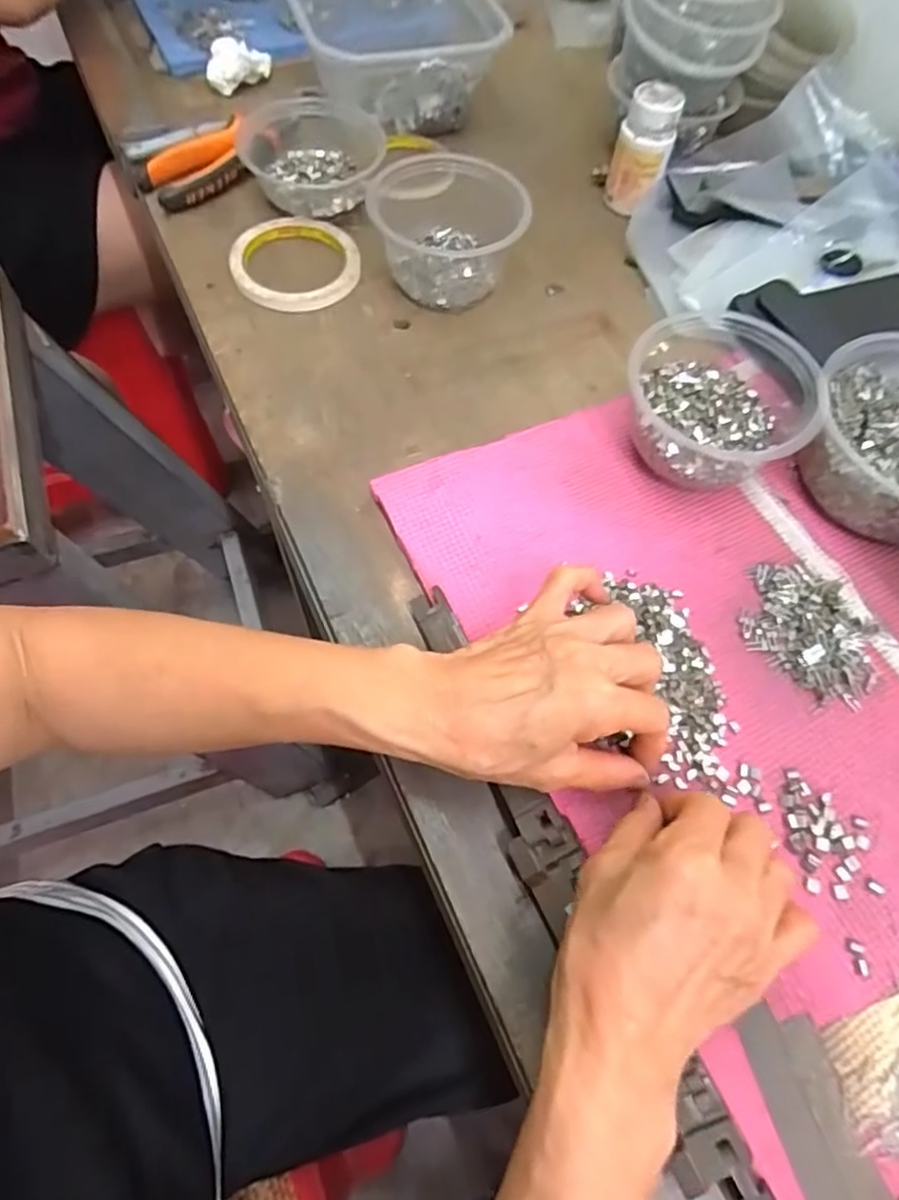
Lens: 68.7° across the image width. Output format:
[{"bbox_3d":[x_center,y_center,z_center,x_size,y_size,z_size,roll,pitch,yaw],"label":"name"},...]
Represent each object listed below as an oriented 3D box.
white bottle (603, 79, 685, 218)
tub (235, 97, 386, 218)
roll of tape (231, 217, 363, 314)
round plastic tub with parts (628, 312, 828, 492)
[{"bbox_3d":[0.159,-0.369,0.546,0.045,0.083,0.047,16,64,6],"label":"white bottle"},{"bbox_3d":[-0.112,-0.365,0.537,0.115,0.036,0.115,-6,64,-5],"label":"tub"},{"bbox_3d":[-0.120,-0.264,0.514,0.097,0.013,0.095,0,64,-2],"label":"roll of tape"},{"bbox_3d":[0.169,-0.123,0.419,0.105,0.070,0.111,1,64,-2],"label":"round plastic tub with parts"}]

